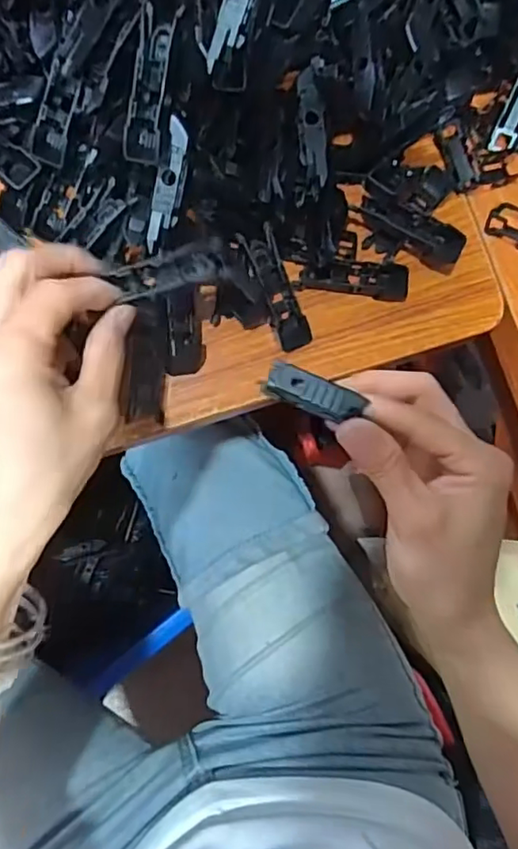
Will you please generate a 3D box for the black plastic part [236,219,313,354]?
[{"bbox_3d":[0.010,-0.076,0.330,0.020,0.013,0.068,-26,108,-9],"label":"black plastic part"}]

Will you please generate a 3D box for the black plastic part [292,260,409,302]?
[{"bbox_3d":[0.056,-0.086,0.340,0.067,0.009,0.020,6,82,-7],"label":"black plastic part"}]

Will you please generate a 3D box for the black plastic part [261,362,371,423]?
[{"bbox_3d":[0.024,-0.014,0.254,0.043,0.004,0.017,19,83,-3],"label":"black plastic part"}]

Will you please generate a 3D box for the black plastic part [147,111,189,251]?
[{"bbox_3d":[-0.046,-0.123,0.302,0.013,0.008,0.063,16,110,-5],"label":"black plastic part"}]

